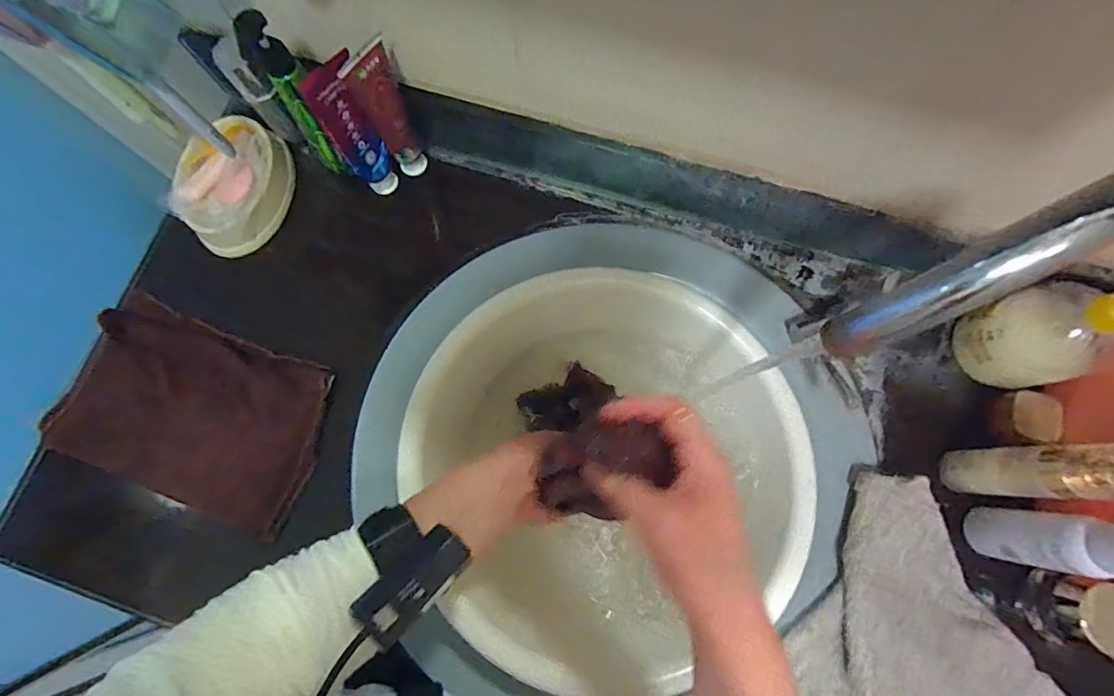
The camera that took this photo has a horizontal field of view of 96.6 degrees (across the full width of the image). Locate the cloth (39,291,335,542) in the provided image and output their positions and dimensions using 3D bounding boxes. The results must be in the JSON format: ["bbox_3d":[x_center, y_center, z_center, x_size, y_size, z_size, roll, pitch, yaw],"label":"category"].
[{"bbox_3d":[-0.366,0.065,0.503,0.262,0.034,0.169,20,77,6],"label":"cloth"}]

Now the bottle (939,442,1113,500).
[{"bbox_3d":[0.387,0.100,0.402,0.031,0.158,0.039,-3,75,0],"label":"bottle"}]

